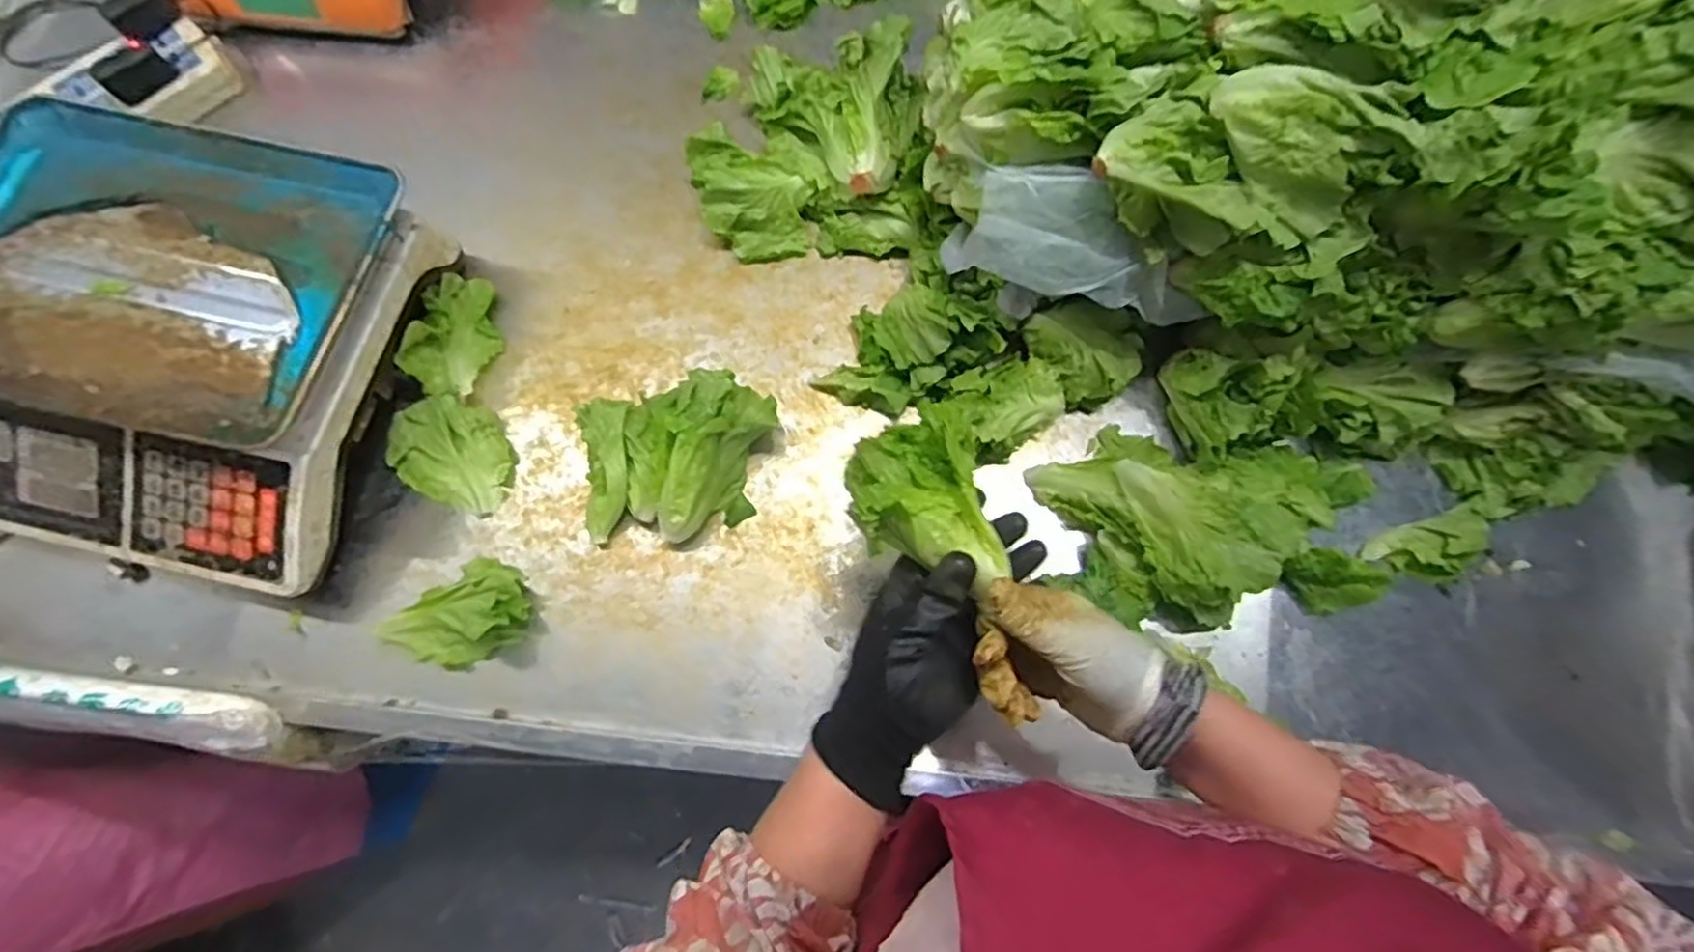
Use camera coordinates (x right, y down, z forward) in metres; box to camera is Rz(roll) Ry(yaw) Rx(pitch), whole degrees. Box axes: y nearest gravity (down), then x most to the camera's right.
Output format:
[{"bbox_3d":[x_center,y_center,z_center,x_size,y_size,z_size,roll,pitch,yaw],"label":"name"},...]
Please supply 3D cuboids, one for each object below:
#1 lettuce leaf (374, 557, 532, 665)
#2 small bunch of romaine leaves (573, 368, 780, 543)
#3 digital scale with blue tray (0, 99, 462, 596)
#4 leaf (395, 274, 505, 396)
[{"bbox_3d":[-0.298,0.109,0.544,0.105,0.035,0.072,-37,77,-10],"label":"lettuce leaf"},{"bbox_3d":[-0.132,-0.015,0.564,0.156,0.066,0.121,-5,73,-1],"label":"small bunch of romaine leaves"},{"bbox_3d":[-0.526,-0.099,0.562,0.325,0.112,0.326,11,74,4],"label":"digital scale with blue tray"},{"bbox_3d":[-0.335,-0.124,0.612,0.063,0.037,0.106,15,74,5],"label":"leaf"}]

